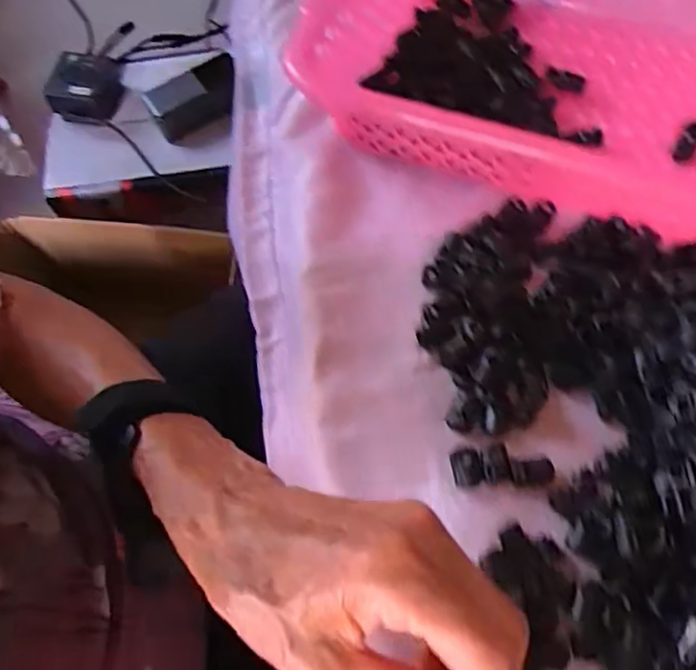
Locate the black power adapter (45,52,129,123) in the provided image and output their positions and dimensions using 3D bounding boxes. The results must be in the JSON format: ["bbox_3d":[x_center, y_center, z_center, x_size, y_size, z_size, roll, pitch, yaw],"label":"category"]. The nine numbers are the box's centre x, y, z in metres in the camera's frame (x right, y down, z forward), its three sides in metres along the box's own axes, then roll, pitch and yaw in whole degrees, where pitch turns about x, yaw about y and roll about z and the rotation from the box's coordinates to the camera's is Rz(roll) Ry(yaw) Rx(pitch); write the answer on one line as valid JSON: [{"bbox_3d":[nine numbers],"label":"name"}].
[{"bbox_3d":[-0.338,-0.323,0.825,0.086,0.046,0.079,2,66,4],"label":"black power adapter"}]

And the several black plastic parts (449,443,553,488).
[{"bbox_3d":[0.075,0.063,0.308,0.048,0.007,0.019,-3,66,2],"label":"several black plastic parts"}]

